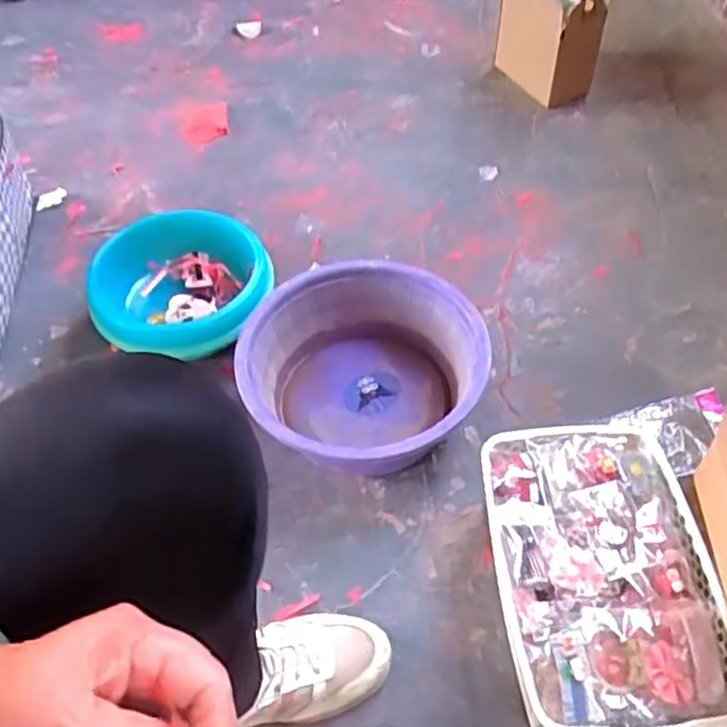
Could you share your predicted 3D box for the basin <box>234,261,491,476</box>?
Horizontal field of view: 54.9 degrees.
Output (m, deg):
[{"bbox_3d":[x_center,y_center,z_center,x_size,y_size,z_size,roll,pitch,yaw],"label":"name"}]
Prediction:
[{"bbox_3d":[0.001,0.013,0.848,0.272,0.126,0.272,-2,51,3],"label":"basin"}]

